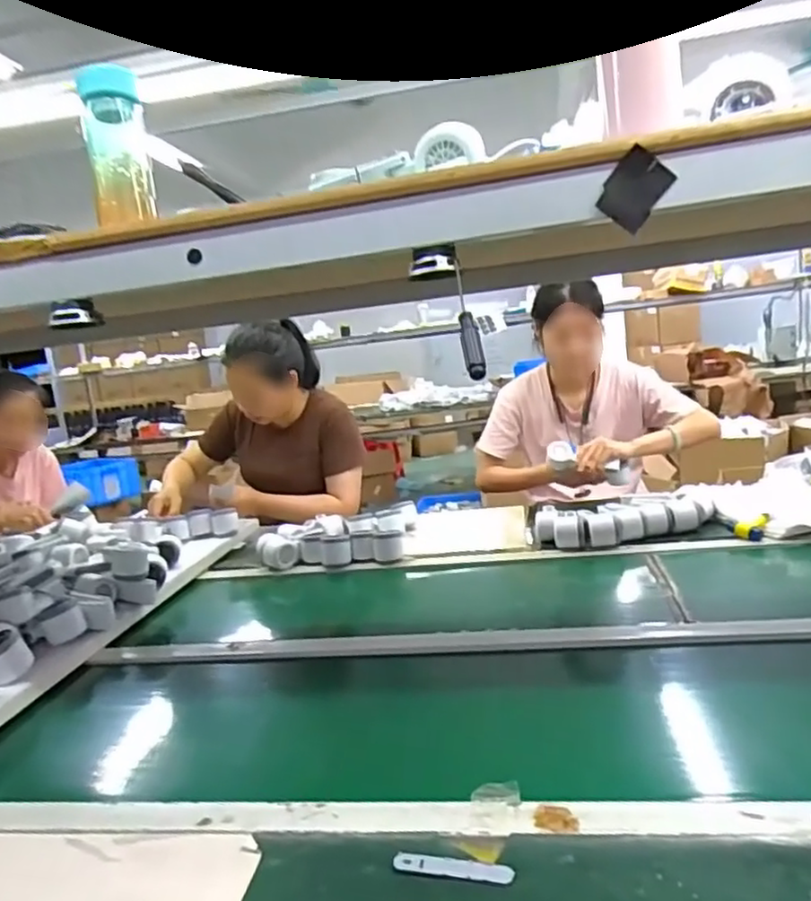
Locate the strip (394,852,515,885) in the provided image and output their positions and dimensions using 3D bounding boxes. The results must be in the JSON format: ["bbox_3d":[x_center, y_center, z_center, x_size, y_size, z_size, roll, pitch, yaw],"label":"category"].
[{"bbox_3d":[0.038,0.334,0.541,0.095,0.005,0.016,-4,9,17],"label":"strip"}]

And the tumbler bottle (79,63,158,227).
[{"bbox_3d":[-0.312,-0.323,0.733,0.064,0.161,0.054,-10,9,-18],"label":"tumbler bottle"}]

